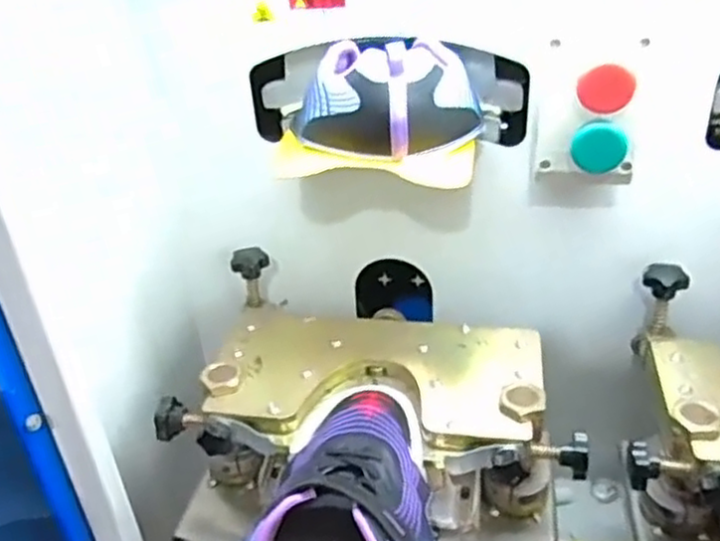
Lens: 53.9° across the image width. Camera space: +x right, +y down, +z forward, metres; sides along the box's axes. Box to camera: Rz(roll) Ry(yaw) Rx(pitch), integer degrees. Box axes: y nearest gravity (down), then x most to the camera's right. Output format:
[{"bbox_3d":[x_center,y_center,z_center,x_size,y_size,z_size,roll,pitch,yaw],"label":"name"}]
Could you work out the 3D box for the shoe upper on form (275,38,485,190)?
[{"bbox_3d":[0.010,-0.129,0.544,0.161,0.088,0.120,10,35,21],"label":"shoe upper on form"}]

